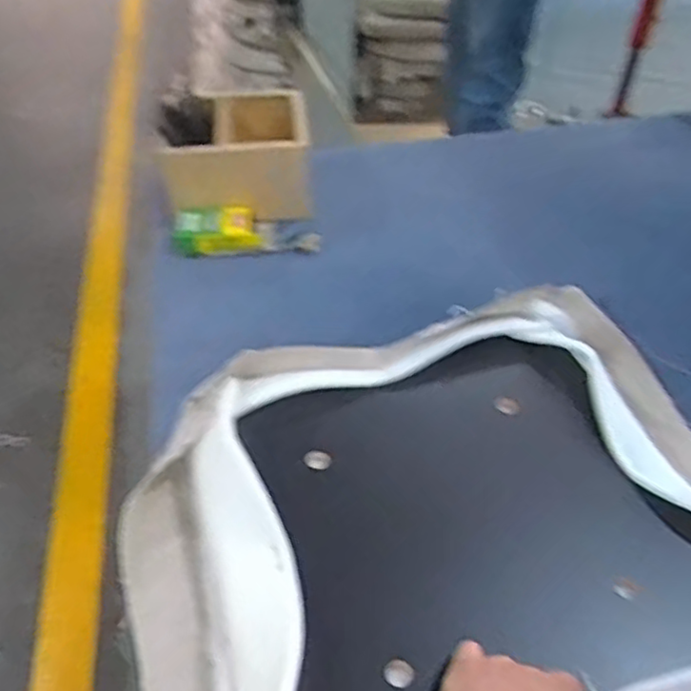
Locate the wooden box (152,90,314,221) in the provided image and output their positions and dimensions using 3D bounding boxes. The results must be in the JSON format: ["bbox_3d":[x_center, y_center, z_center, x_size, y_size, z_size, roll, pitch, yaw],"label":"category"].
[{"bbox_3d":[-0.176,-0.312,1.096,0.223,0.129,0.200,-5,46,-5],"label":"wooden box"}]

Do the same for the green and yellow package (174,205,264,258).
[{"bbox_3d":[-0.200,-0.183,1.034,0.129,0.046,0.090,-9,47,-9],"label":"green and yellow package"}]

